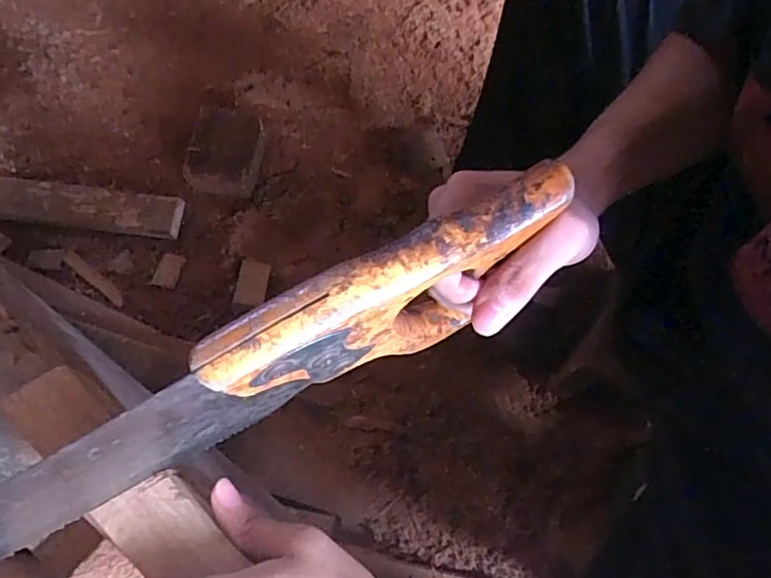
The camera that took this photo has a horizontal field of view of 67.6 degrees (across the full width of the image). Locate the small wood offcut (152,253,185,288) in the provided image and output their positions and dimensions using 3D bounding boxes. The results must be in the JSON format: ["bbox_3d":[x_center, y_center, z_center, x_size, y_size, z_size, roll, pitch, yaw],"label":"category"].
[{"bbox_3d":[-0.291,-0.026,0.775,0.032,0.004,0.047,11,69,5],"label":"small wood offcut"}]

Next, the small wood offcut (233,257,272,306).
[{"bbox_3d":[-0.178,-0.008,0.769,0.039,0.009,0.062,7,69,3],"label":"small wood offcut"}]

